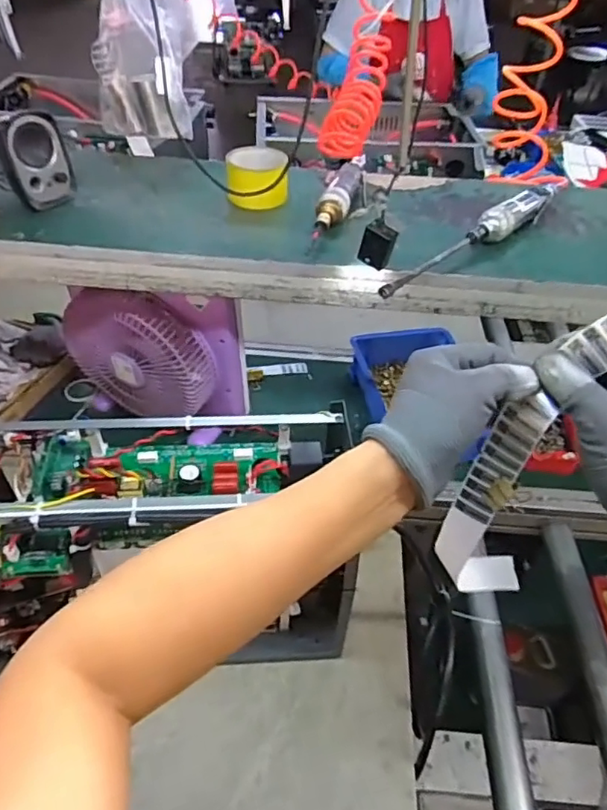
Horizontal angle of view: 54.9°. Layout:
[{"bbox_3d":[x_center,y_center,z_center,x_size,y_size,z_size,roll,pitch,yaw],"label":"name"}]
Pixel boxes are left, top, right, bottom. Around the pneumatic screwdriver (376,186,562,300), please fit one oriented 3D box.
[{"bbox_3d":[0.226,-0.223,0.755,0.394,0.034,0.042,-31,54,-31],"label":"pneumatic screwdriver"}]

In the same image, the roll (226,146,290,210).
[{"bbox_3d":[-0.066,-0.329,0.849,0.090,0.071,0.077,1,44,-3],"label":"roll"}]

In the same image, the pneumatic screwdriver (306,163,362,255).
[{"bbox_3d":[0.045,-0.276,0.811,0.044,0.050,0.237,12,44,8],"label":"pneumatic screwdriver"}]

